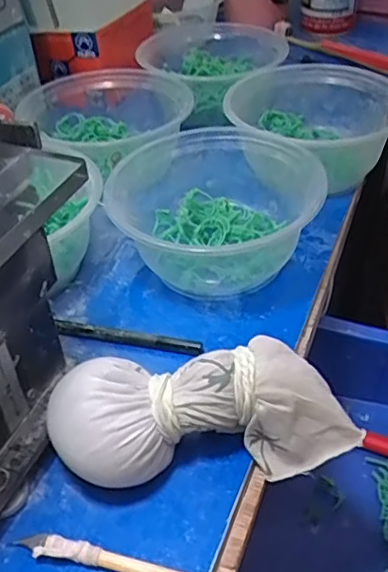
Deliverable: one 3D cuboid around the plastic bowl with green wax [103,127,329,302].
[{"bbox_3d":[0.012,-0.048,0.400,0.139,0.063,0.119,3,42,6],"label":"plastic bowl with green wax"}]

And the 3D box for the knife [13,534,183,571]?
[{"bbox_3d":[-0.021,0.122,0.254,0.115,0.008,0.010,10,43,13],"label":"knife"}]

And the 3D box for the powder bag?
[{"bbox_3d":[0.006,0.060,0.290,0.146,0.048,0.054,-9,42,-7],"label":"powder bag"}]

